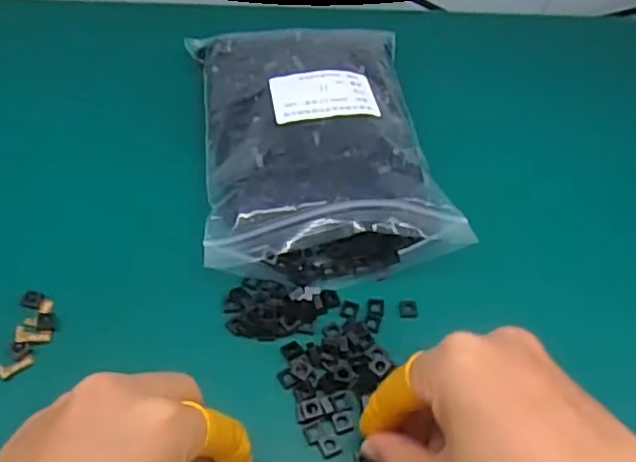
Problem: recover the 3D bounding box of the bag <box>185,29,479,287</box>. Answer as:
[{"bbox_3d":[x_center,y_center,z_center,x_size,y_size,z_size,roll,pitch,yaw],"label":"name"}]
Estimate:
[{"bbox_3d":[0.001,-0.060,0.388,0.139,0.041,0.186,-3,54,-6],"label":"bag"}]

